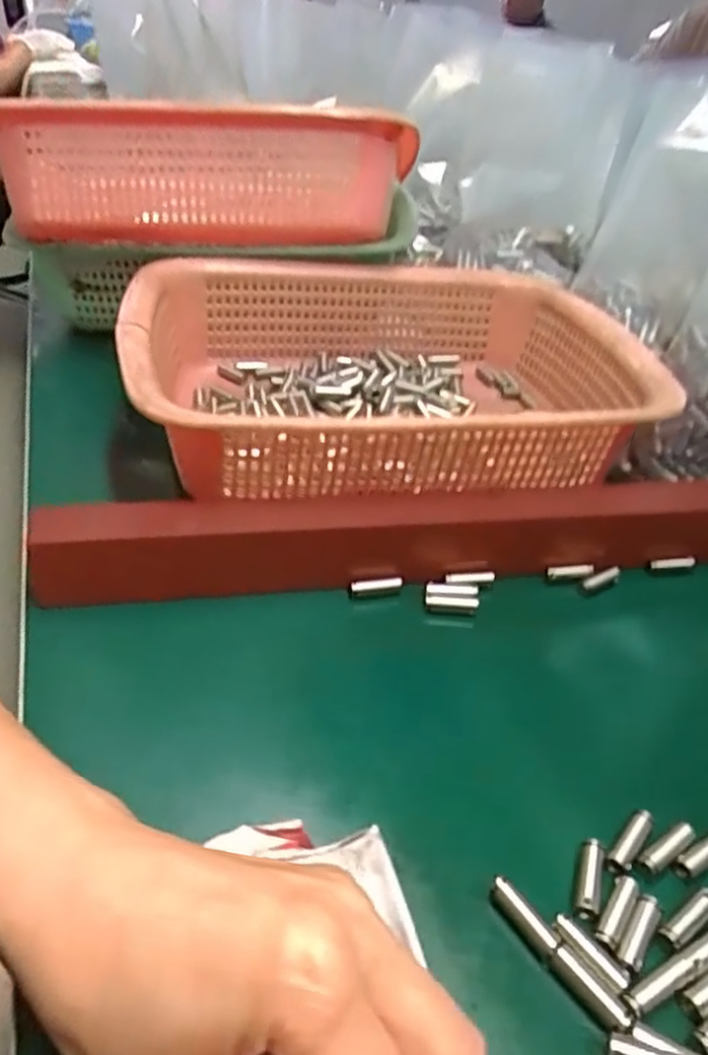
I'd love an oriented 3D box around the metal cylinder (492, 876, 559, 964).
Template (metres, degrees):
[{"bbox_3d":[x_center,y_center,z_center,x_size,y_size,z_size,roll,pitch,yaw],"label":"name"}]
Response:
[{"bbox_3d":[0.052,0.122,0.224,0.006,0.007,0.025,-24,46,-31],"label":"metal cylinder"}]

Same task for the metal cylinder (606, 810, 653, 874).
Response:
[{"bbox_3d":[0.096,0.107,0.247,0.006,0.004,0.027,31,45,29],"label":"metal cylinder"}]

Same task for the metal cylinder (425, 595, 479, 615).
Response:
[{"bbox_3d":[0.046,0.036,0.342,0.025,0.006,0.008,8,38,4],"label":"metal cylinder"}]

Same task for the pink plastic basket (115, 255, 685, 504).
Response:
[{"bbox_3d":[0.021,-0.092,0.432,0.294,0.070,0.225,-5,39,-11],"label":"pink plastic basket"}]

